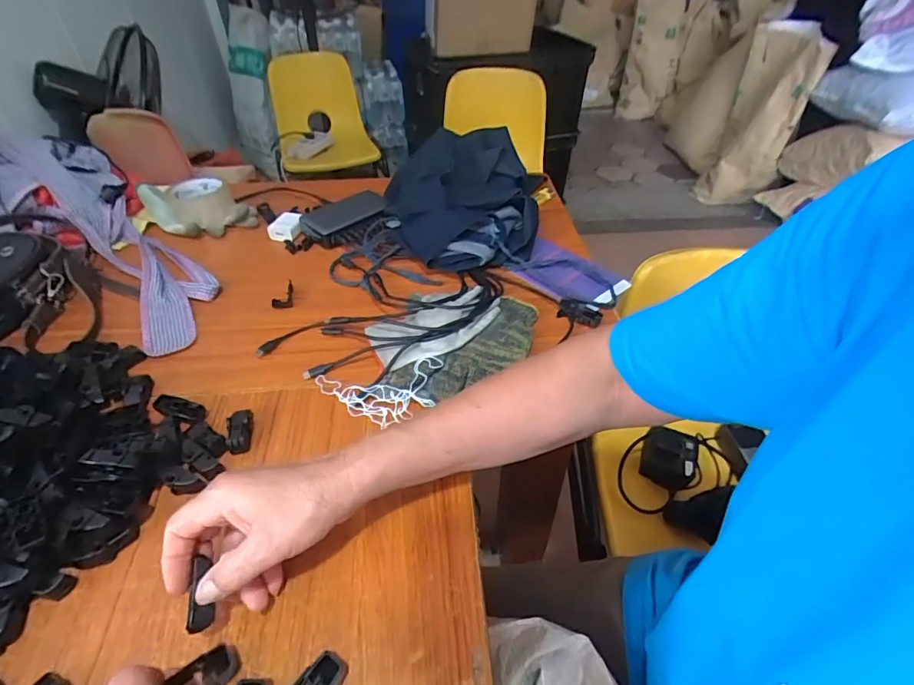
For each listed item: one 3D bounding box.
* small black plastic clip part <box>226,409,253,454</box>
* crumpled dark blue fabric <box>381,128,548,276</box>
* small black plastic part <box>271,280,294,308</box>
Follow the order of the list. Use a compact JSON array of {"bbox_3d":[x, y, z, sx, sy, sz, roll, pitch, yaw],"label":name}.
[{"bbox_3d":[-0.203,0.080,0.451,0.022,0.015,0.046,-10,44,-11],"label":"small black plastic clip part"},{"bbox_3d":[0.012,-0.221,0.723,0.226,0.080,0.320,5,43,3],"label":"crumpled dark blue fabric"},{"bbox_3d":[-0.219,-0.059,0.607,0.025,0.010,0.050,-7,44,-9],"label":"small black plastic part"}]

